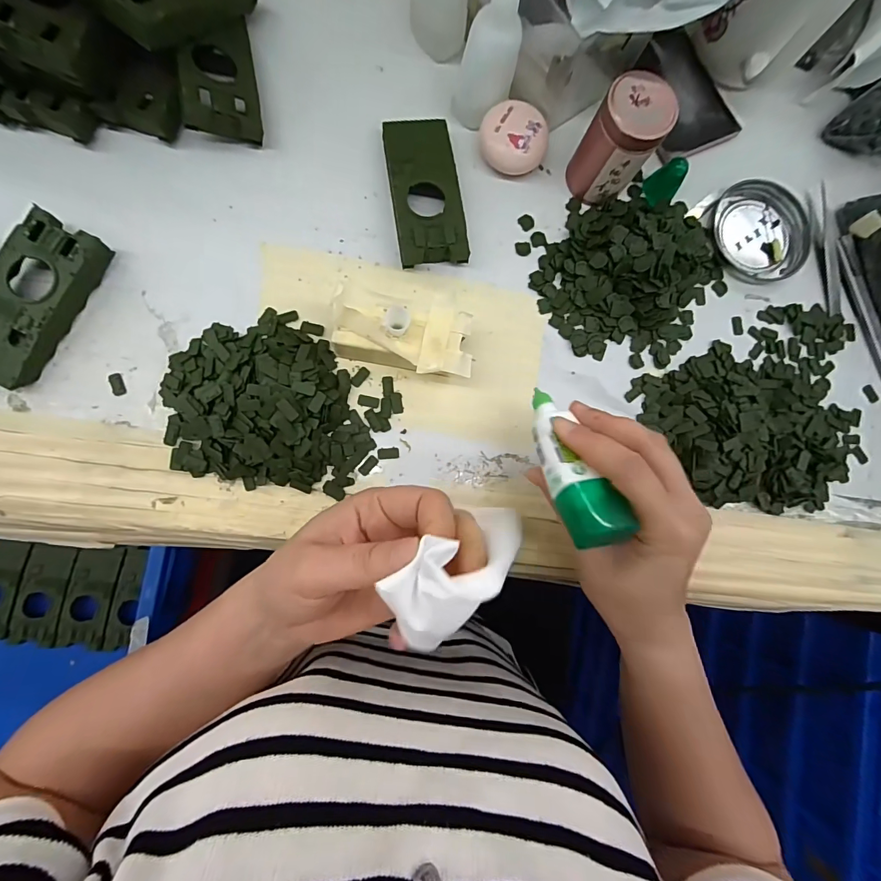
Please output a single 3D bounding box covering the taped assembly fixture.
[{"bbox_3d":[-0.023,-0.067,0.266,0.083,0.046,0.048,5,84,-5],"label":"taped assembly fixture"}]

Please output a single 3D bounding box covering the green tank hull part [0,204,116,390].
[{"bbox_3d":[-0.253,-0.086,0.257,0.045,0.020,0.104,29,82,-2],"label":"green tank hull part"}]

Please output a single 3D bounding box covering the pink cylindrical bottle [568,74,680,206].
[{"bbox_3d":[0.119,-0.199,0.280,0.043,0.061,0.040,1,84,-6],"label":"pink cylindrical bottle"}]

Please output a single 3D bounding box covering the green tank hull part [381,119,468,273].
[{"bbox_3d":[-0.011,-0.173,0.289,0.046,0.021,0.107,-8,85,-6],"label":"green tank hull part"}]

